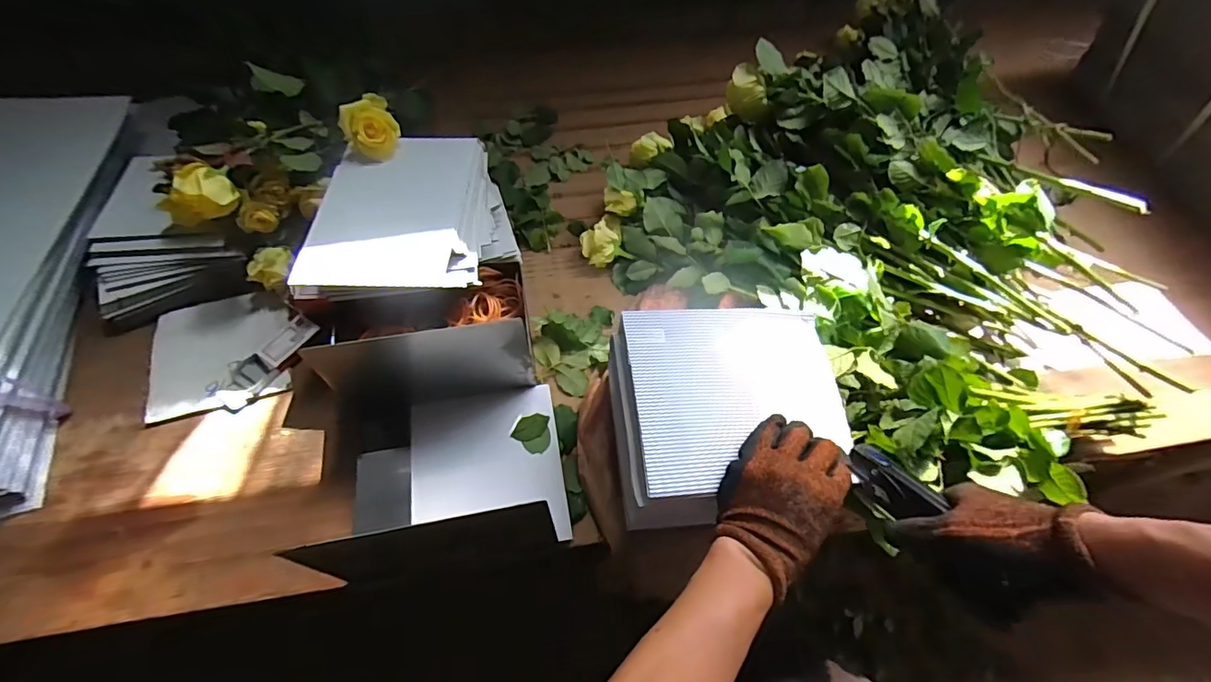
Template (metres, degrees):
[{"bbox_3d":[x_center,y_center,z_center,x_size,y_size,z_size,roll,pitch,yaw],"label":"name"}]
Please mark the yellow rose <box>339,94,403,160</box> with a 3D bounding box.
[{"bbox_3d":[-0.274,-0.248,0.605,0.061,0.048,0.058,-23,66,-13],"label":"yellow rose"}]

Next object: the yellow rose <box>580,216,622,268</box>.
[{"bbox_3d":[-0.006,-0.131,0.703,0.051,0.032,0.049,1,63,-2],"label":"yellow rose"}]

